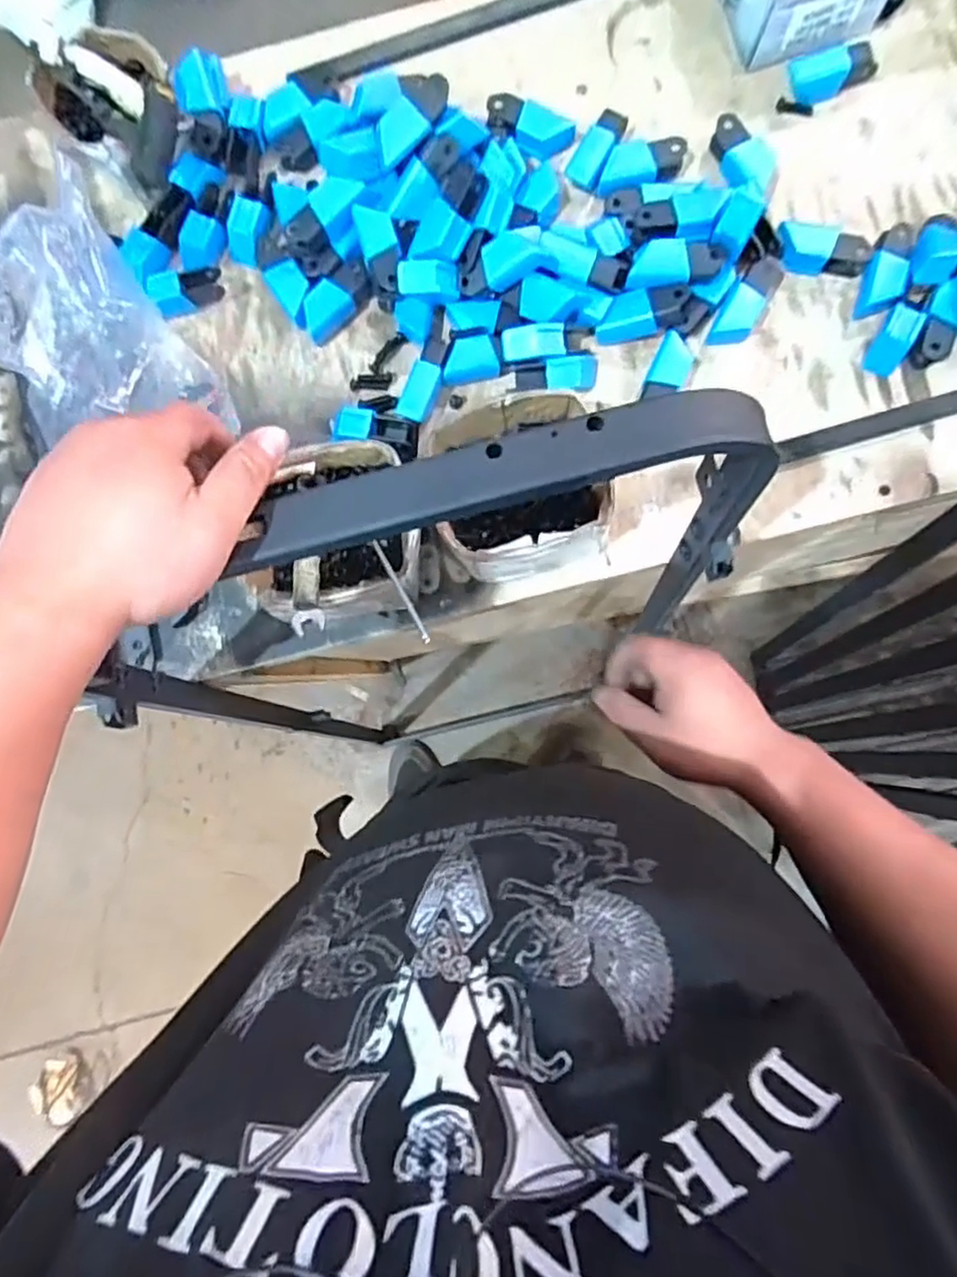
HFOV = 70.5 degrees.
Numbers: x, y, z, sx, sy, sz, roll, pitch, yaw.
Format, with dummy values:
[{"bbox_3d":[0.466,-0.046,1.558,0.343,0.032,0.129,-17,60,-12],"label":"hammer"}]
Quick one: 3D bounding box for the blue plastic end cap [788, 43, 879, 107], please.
[{"bbox_3d":[0.345,-0.549,0.656,0.080,0.023,0.040,-9,86,3],"label":"blue plastic end cap"}]

